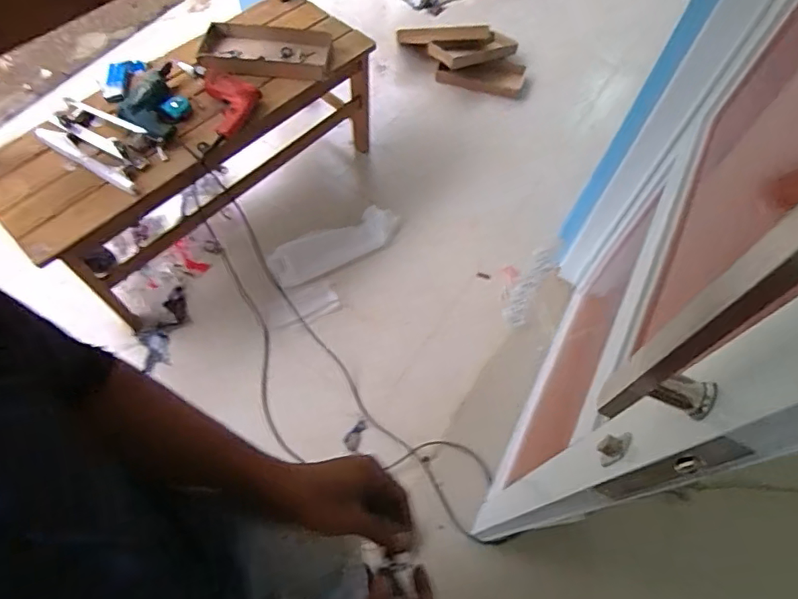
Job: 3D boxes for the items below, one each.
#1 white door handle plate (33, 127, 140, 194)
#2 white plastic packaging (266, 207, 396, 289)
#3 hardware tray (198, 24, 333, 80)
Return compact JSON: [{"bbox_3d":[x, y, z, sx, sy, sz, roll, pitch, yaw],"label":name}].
[{"bbox_3d":[-0.780,-0.351,1.302,0.315,0.029,0.045,31,66,13],"label":"white door handle plate"},{"bbox_3d":[-0.204,-0.185,1.701,0.448,0.048,0.142,-27,67,-15],"label":"white plastic packaging"},{"bbox_3d":[-0.390,-0.724,1.501,0.361,0.033,0.170,6,62,1],"label":"hardware tray"}]

